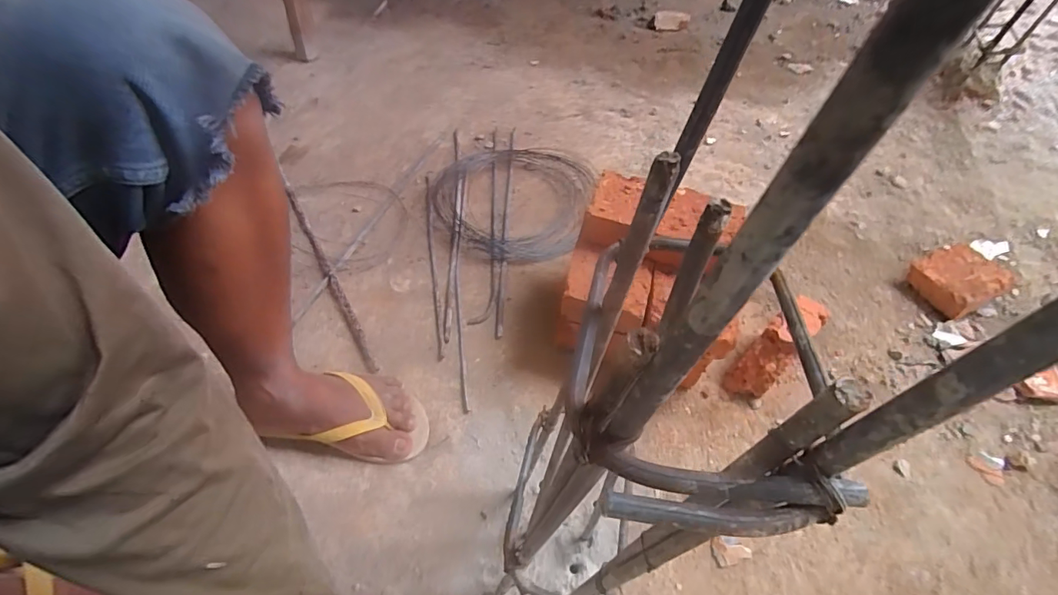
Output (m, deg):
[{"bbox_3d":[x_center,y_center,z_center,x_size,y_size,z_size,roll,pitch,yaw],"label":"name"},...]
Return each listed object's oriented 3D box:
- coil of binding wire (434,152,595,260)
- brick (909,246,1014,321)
[{"bbox_3d":[-0.035,-0.193,0.880,0.287,0.028,0.312,0,52,0],"label":"coil of binding wire"},{"bbox_3d":[0.712,-0.029,0.767,0.115,0.059,0.111,-20,54,-15],"label":"brick"}]

